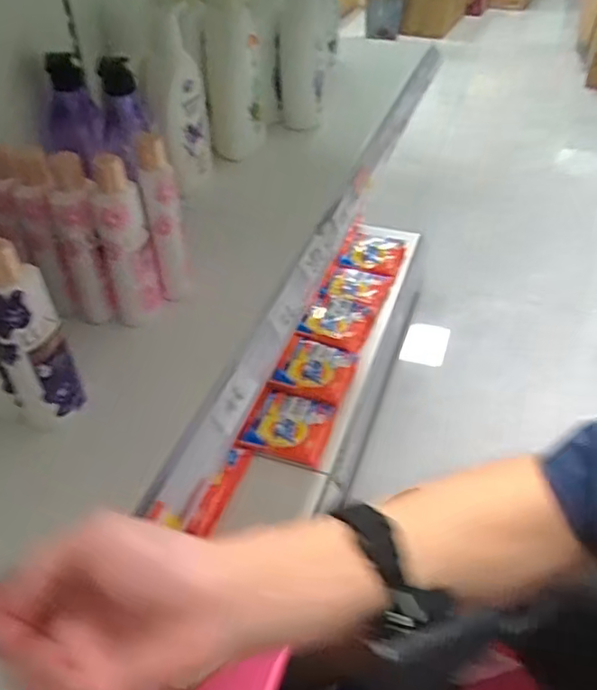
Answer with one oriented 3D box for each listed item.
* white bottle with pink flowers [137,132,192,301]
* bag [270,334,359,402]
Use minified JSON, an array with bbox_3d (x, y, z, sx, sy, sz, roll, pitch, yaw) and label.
[{"bbox_3d":[-0.137,-0.130,0.628,0.040,0.165,0.046,-8,42,-9],"label":"white bottle with pink flowers"},{"bbox_3d":[0.037,0.039,1.292,0.158,0.035,0.166,10,43,11],"label":"bag"}]

